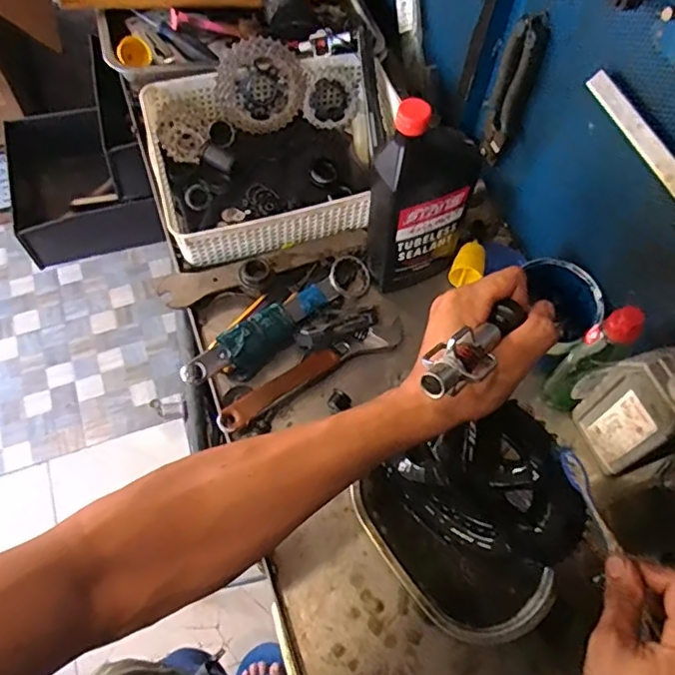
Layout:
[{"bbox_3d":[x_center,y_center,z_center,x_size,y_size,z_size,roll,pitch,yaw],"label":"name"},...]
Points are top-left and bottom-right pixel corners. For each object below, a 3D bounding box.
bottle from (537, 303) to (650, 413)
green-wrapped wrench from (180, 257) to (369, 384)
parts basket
[{"bbox_3d":[0.263,0.021,0.582,0.039,0.166,0.054,41,66,18],"label":"bottle"},{"bbox_3d":[-0.062,-0.026,0.646,0.256,0.037,0.046,-36,68,-21],"label":"green-wrapped wrench"},{"bbox_3d":[-0.086,-0.247,0.740,0.299,0.106,0.257,-16,62,-12],"label":"parts basket"}]

